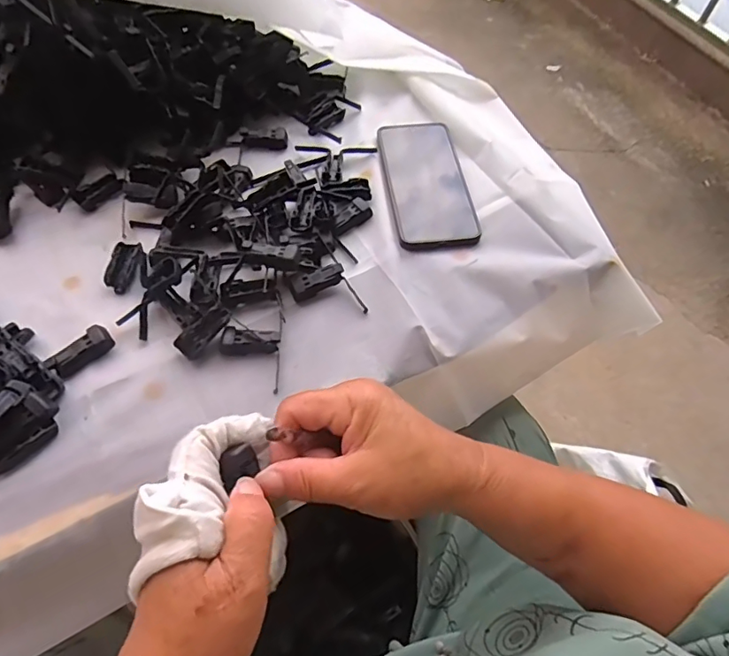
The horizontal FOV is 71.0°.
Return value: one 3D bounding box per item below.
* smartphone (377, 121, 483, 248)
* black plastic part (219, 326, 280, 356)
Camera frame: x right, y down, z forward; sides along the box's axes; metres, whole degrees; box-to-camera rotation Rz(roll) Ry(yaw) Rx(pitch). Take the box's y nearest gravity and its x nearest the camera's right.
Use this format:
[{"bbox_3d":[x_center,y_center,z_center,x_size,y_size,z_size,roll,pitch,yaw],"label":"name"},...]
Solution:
[{"bbox_3d":[0.062,-0.148,0.518,0.081,0.013,0.167,-5,58,-6],"label":"smartphone"},{"bbox_3d":[-0.092,0.011,0.412,0.046,0.015,0.017,0,57,-2],"label":"black plastic part"}]

